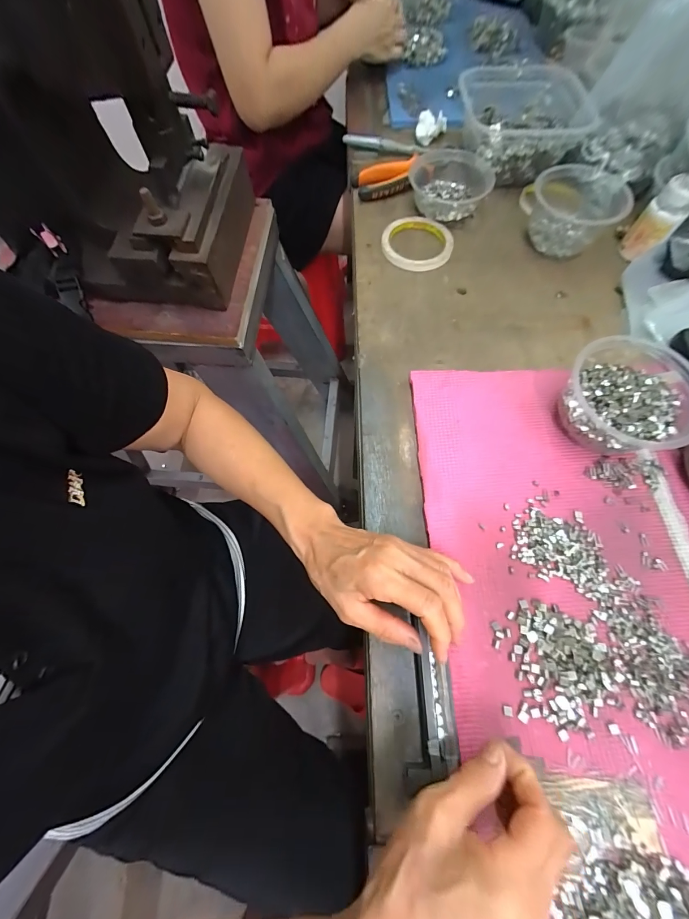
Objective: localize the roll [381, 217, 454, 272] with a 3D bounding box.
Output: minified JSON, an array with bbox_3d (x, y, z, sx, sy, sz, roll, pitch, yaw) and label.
[{"bbox_3d":[0.101,-0.302,0.468,0.095,0.015,0.092,-1,68,1],"label":"roll"}]

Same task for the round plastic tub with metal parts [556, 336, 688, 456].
[{"bbox_3d":[0.275,-0.059,0.331,0.116,0.063,0.110,-1,68,1],"label":"round plastic tub with metal parts"}]

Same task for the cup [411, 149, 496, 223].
[{"bbox_3d":[0.150,-0.395,0.486,0.116,0.042,0.115,-1,68,1],"label":"cup"}]

